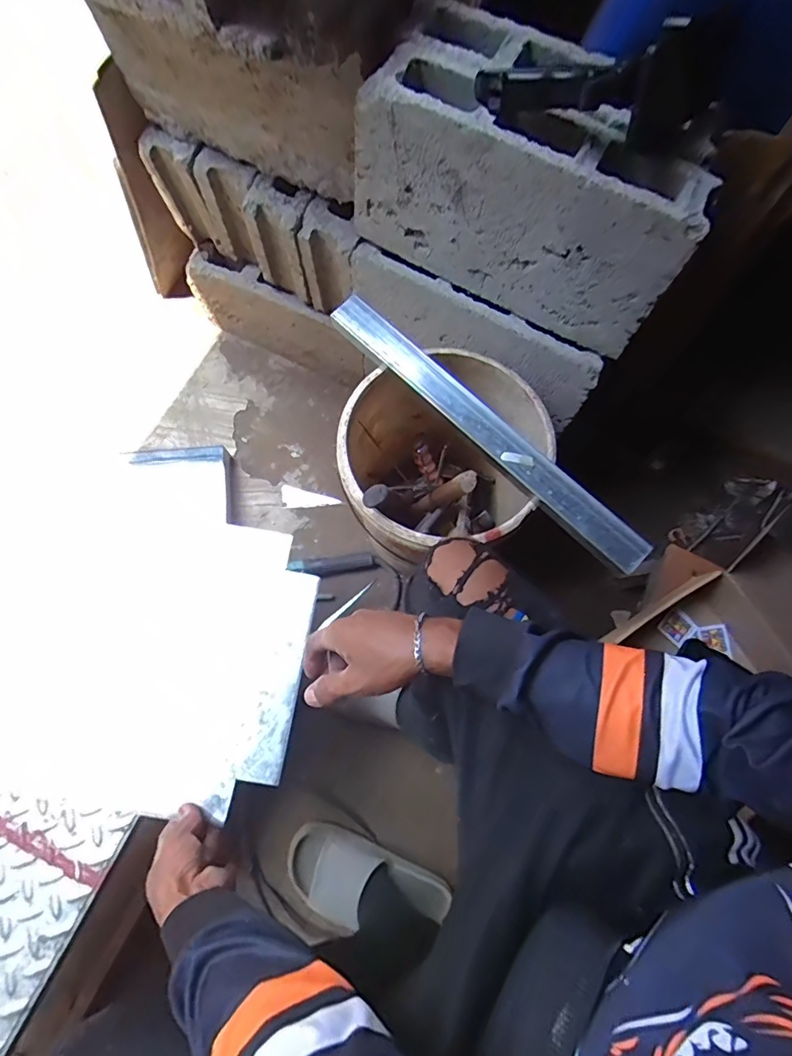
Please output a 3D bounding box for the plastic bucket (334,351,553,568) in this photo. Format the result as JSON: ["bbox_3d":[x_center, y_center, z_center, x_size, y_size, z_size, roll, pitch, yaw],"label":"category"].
[{"bbox_3d":[0.069,-0.073,0.812,0.298,0.342,0.294,1,74,-4],"label":"plastic bucket"}]

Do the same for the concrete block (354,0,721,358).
[{"bbox_3d":[0.166,-0.413,0.615,0.398,0.192,0.186,32,74,5],"label":"concrete block"}]

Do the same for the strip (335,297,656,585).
[{"bbox_3d":[0.114,-0.139,0.666,0.523,0.027,0.054,44,75,8],"label":"strip"}]

